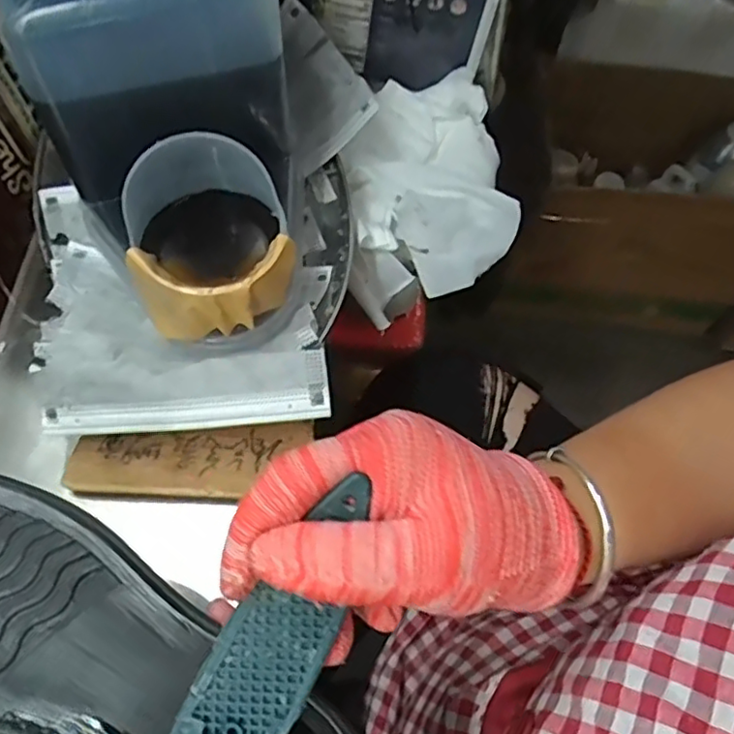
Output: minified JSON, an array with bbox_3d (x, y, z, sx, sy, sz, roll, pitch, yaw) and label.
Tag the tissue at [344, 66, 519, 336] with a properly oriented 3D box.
[{"bbox_3d":[0.045,-0.137,0.495,0.122,0.057,0.184,-4,63,-5],"label":"tissue"}]

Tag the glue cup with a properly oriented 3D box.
[{"bbox_3d":[-0.088,-0.076,0.362,0.093,0.089,0.106,-4,63,-6],"label":"glue cup"}]

